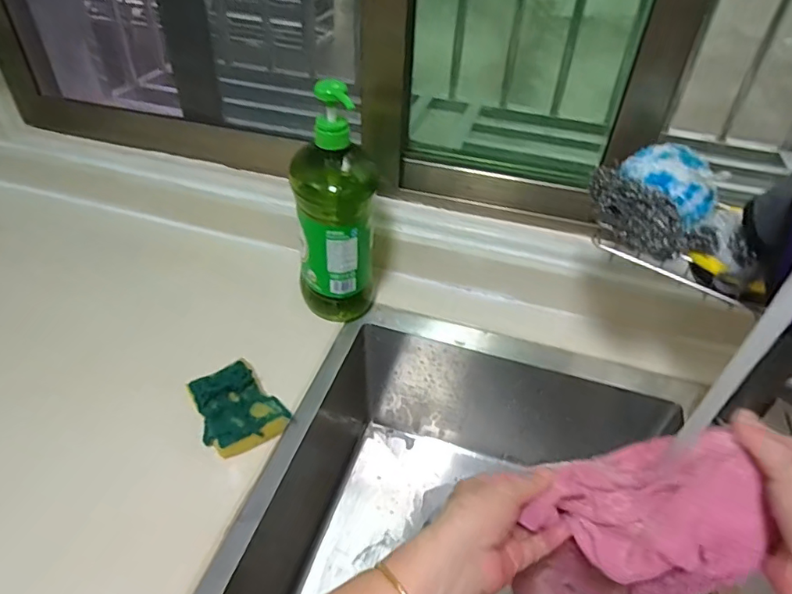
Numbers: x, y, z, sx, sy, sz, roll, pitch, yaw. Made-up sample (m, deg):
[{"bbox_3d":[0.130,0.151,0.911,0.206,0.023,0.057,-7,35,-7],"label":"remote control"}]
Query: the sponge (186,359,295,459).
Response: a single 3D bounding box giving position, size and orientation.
[{"bbox_3d":[-0.162,0.114,0.538,0.076,0.028,0.090,-25,49,-29],"label":"sponge"}]

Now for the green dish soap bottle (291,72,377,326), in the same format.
[{"bbox_3d":[-0.067,-0.088,0.585,0.085,0.264,0.072,-3,42,-8],"label":"green dish soap bottle"}]

